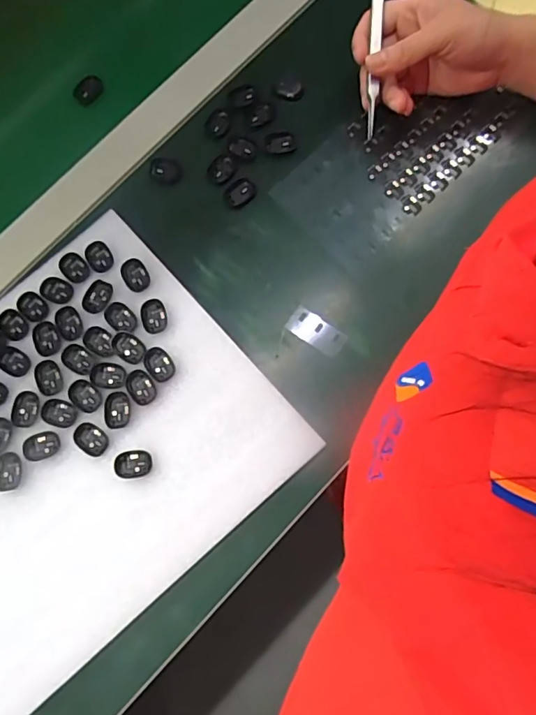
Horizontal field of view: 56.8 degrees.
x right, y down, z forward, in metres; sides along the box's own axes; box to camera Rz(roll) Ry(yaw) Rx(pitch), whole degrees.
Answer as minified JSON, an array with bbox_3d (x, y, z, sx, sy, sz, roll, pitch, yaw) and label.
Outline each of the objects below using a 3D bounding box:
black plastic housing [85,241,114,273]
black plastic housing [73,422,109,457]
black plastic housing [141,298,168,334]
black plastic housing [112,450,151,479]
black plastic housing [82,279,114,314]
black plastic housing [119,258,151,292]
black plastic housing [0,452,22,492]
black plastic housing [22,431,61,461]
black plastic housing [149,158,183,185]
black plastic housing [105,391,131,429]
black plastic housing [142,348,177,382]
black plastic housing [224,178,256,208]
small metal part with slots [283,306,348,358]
[{"bbox_3d":[-0.137,-0.082,0.402,0.020,0.004,0.027,-31,77,-3],"label":"black plastic housing"},{"bbox_3d":[-0.134,0.061,0.372,0.026,0.004,0.020,33,82,10],"label":"black plastic housing"},{"bbox_3d":[-0.090,-0.032,0.390,0.020,0.004,0.027,-12,77,1],"label":"black plastic housing"},{"bbox_3d":[-0.101,0.079,0.368,0.027,0.005,0.019,-11,77,1],"label":"black plastic housing"},{"bbox_3d":[-0.136,-0.049,0.395,0.020,0.004,0.028,25,80,9],"label":"black plastic housing"},{"bbox_3d":[-0.106,-0.066,0.397,0.020,0.007,0.028,-28,77,-2],"label":"black plastic housing"},{"bbox_3d":[-0.195,0.086,0.371,0.020,0.004,0.028,3,78,5],"label":"black plastic housing"},{"bbox_3d":[-0.171,0.066,0.373,0.028,0.004,0.019,-21,77,-1],"label":"black plastic housing"},{"bbox_3d":[-0.088,-0.162,0.428,0.027,0.006,0.022,22,80,8],"label":"black plastic housing"},{"bbox_3d":[-0.115,0.040,0.377,0.020,0.004,0.026,-10,77,2],"label":"black plastic housing"},{"bbox_3d":[-0.084,0.006,0.381,0.021,0.004,0.027,-36,78,-4],"label":"black plastic housing"},{"bbox_3d":[-0.024,-0.140,0.420,0.026,0.004,0.020,-33,78,-4],"label":"black plastic housing"},{"bbox_3d":[0.039,-0.021,0.393,0.047,0.004,0.024,31,81,10],"label":"small metal part with slots"}]

